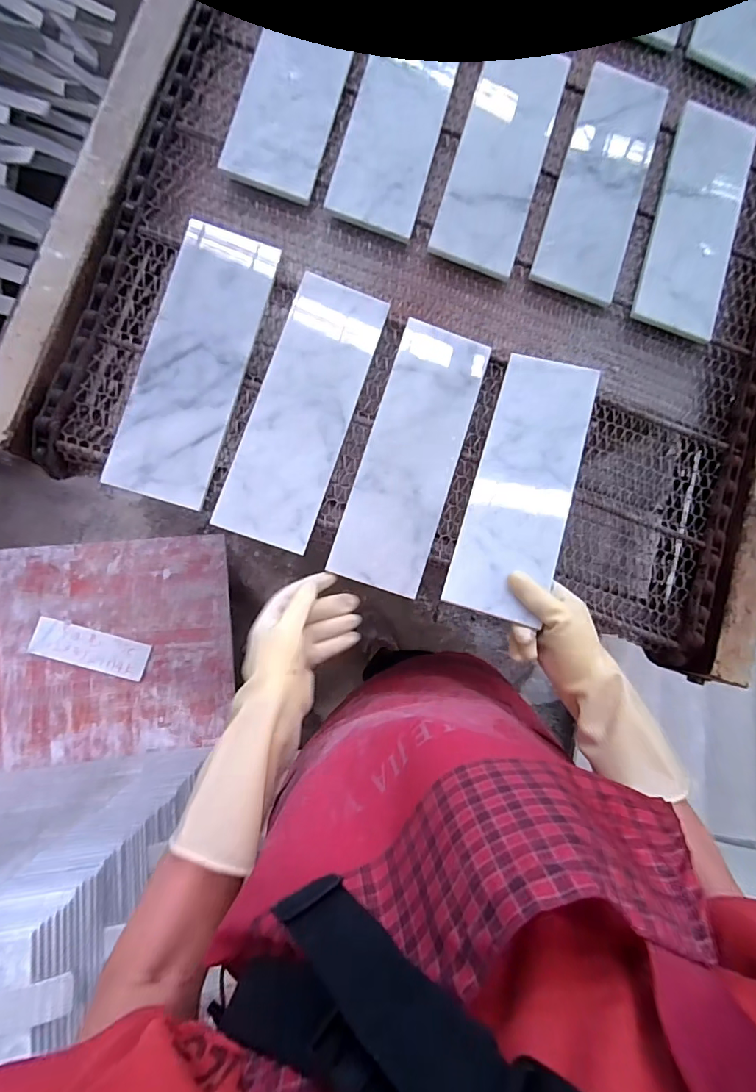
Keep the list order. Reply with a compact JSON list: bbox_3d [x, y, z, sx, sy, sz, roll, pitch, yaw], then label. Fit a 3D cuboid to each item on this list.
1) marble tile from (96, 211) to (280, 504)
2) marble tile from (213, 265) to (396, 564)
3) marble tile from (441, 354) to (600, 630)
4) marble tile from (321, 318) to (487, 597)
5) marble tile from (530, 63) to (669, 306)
[{"bbox_3d":[-0.201,-0.203,0.517,0.108,0.016,0.308,17,82,-4],"label":"marble tile"},{"bbox_3d":[-0.082,-0.154,0.528,0.106,0.012,0.309,18,82,-4],"label":"marble tile"},{"bbox_3d":[0.163,-0.074,0.520,0.106,0.007,0.310,16,73,11],"label":"marble tile"},{"bbox_3d":[0.044,-0.103,0.544,0.114,0.018,0.309,18,81,-5],"label":"marble tile"},{"bbox_3d":[0.292,-0.471,0.609,0.108,0.021,0.321,19,82,-4],"label":"marble tile"}]

